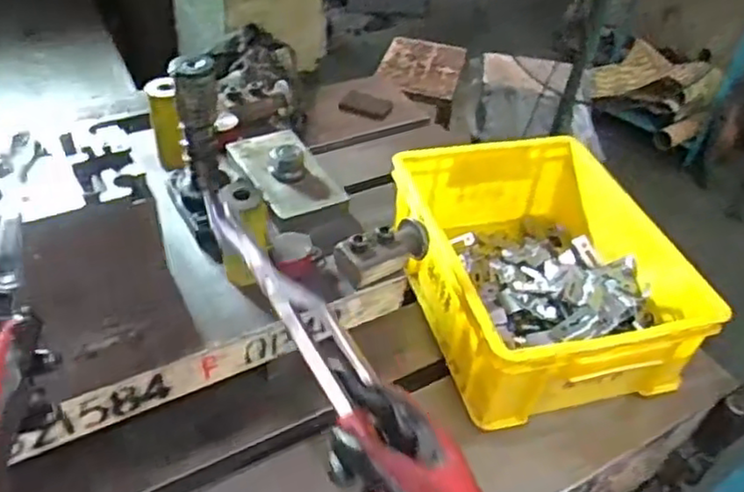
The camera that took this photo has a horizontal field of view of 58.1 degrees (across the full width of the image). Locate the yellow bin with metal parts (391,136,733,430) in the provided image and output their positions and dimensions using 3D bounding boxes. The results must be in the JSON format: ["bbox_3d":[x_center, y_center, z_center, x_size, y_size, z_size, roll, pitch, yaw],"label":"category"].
[{"bbox_3d":[0.193,0.023,0.799,0.263,0.126,0.352,-7,43,-14],"label":"yellow bin with metal parts"}]

